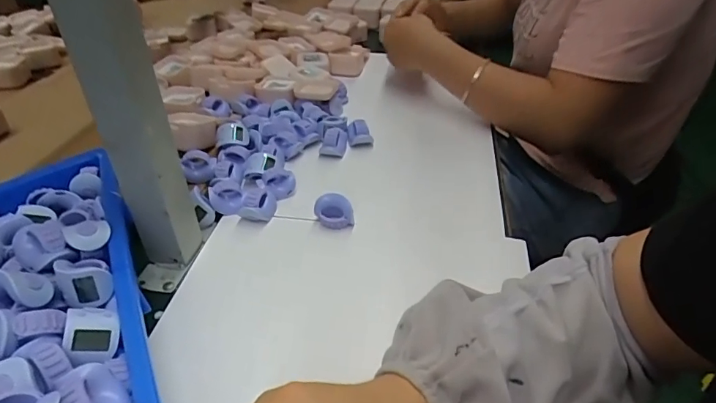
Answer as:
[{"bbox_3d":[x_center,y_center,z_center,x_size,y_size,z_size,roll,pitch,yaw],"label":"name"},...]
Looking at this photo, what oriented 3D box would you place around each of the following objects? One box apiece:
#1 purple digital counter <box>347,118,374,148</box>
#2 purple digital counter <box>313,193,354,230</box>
[{"bbox_3d":[0.003,-0.090,0.623,0.032,0.027,0.029,-3,37,-3],"label":"purple digital counter"},{"bbox_3d":[-0.025,0.010,0.480,0.038,0.032,0.020,-1,37,-1],"label":"purple digital counter"}]

